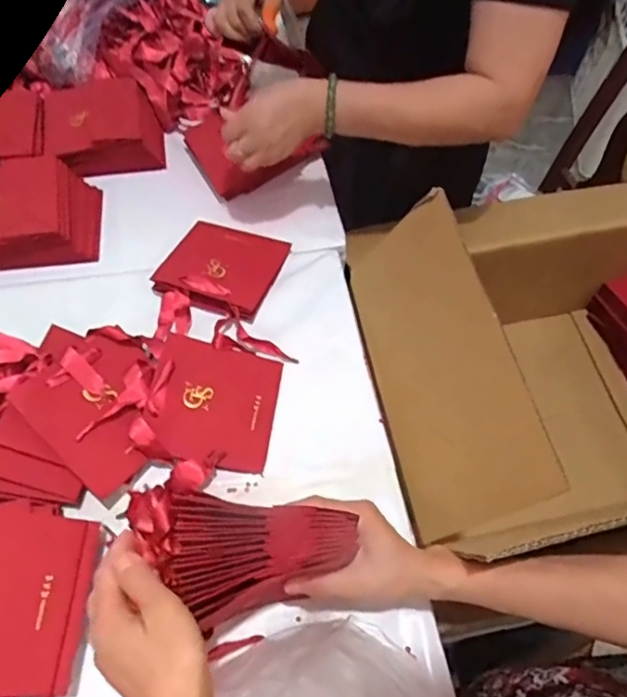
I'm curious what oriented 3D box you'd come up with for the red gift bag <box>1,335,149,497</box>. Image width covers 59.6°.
[{"bbox_3d":[-0.219,0.061,0.578,0.144,0.017,0.130,48,58,-2],"label":"red gift bag"}]

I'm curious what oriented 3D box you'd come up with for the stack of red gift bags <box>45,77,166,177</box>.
[{"bbox_3d":[-0.325,-0.342,0.860,0.162,0.068,0.165,-12,59,-7],"label":"stack of red gift bags"}]

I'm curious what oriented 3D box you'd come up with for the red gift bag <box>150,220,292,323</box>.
[{"bbox_3d":[-0.121,-0.116,0.729,0.139,0.042,0.146,17,60,10],"label":"red gift bag"}]

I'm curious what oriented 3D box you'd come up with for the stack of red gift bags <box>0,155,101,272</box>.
[{"bbox_3d":[-0.391,-0.180,0.744,0.173,0.069,0.147,-8,58,-5],"label":"stack of red gift bags"}]

